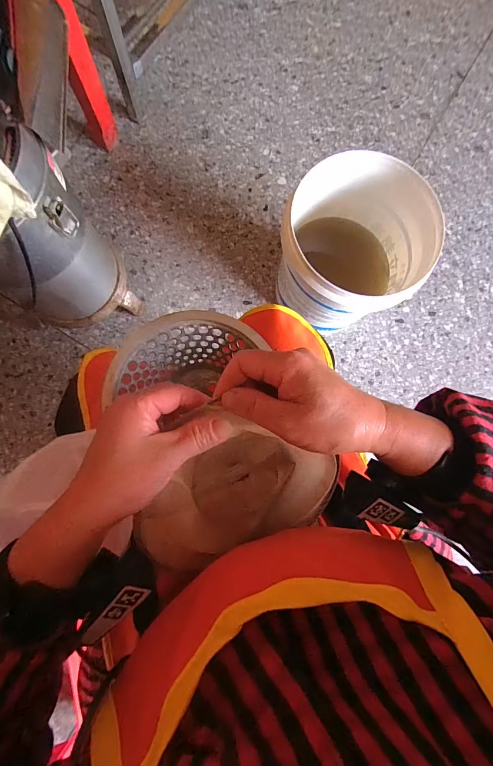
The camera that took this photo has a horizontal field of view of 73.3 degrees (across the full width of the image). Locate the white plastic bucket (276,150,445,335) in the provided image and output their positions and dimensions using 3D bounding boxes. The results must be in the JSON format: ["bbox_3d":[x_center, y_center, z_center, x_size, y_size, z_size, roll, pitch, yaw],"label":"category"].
[{"bbox_3d":[0.203,-0.265,0.693,0.270,0.257,0.272,0,83,-4],"label":"white plastic bucket"}]

